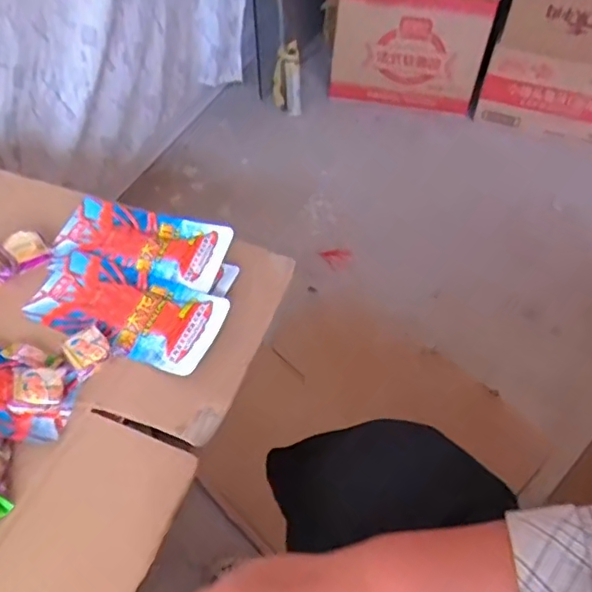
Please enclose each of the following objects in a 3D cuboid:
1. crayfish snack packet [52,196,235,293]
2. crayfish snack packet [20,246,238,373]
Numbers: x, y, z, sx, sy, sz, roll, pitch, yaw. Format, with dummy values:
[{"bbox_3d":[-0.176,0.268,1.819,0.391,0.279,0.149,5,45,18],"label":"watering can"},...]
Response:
[{"bbox_3d":[-0.176,-0.062,0.678,0.199,0.032,0.092,17,47,9],"label":"crayfish snack packet"},{"bbox_3d":[-0.179,0.012,0.613,0.198,0.018,0.096,17,45,12],"label":"crayfish snack packet"}]

